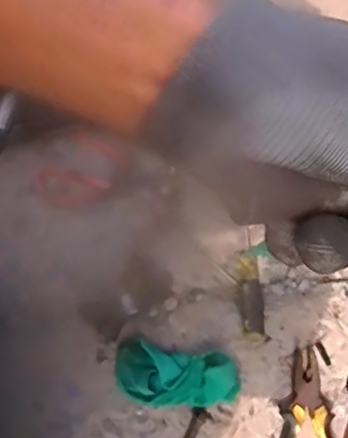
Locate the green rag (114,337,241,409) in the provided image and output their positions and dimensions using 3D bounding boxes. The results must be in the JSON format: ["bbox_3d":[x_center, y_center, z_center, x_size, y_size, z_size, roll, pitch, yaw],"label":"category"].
[{"bbox_3d":[0.002,0.184,0.659,0.141,0.026,0.068,10,74,2],"label":"green rag"}]

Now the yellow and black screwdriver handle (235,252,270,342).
[{"bbox_3d":[0.091,0.095,0.689,0.030,0.035,0.105,-7,74,-2],"label":"yellow and black screwdriver handle"}]

